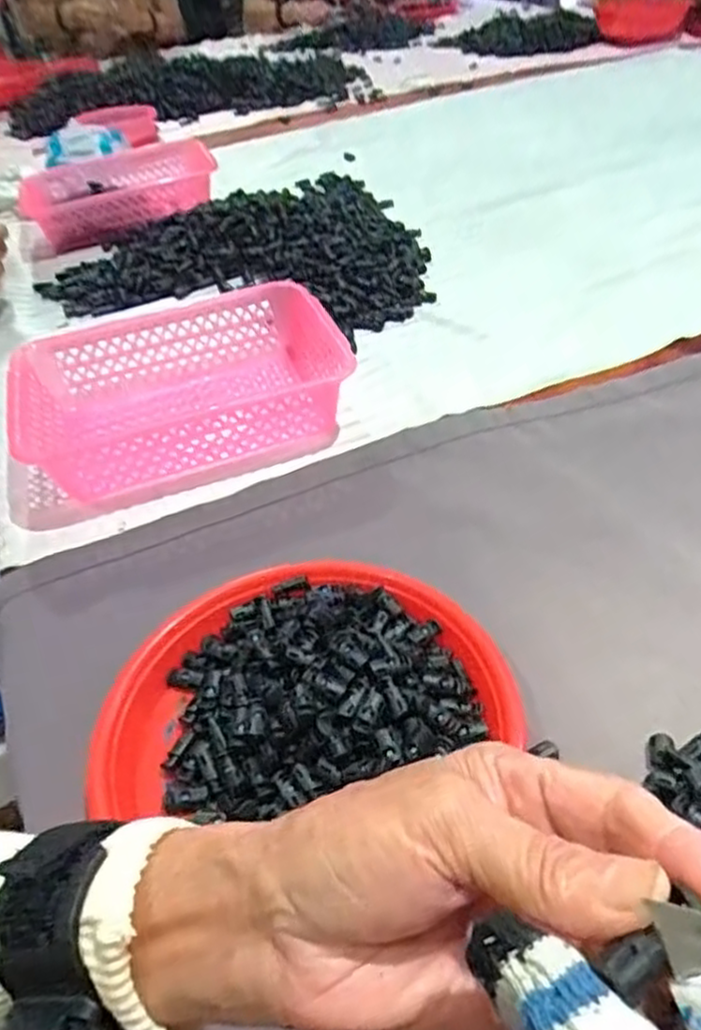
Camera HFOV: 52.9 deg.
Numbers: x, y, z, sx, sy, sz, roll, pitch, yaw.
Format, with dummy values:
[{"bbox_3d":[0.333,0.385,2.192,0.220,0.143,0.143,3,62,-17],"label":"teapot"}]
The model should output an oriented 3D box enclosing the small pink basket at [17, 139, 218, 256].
[{"bbox_3d":[-0.379,-0.547,1.185,0.320,0.070,0.242,-23,45,-18],"label":"small pink basket"}]

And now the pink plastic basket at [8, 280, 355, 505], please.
[{"bbox_3d":[-0.168,-0.129,0.709,0.294,0.084,0.218,-16,43,-11],"label":"pink plastic basket"}]

